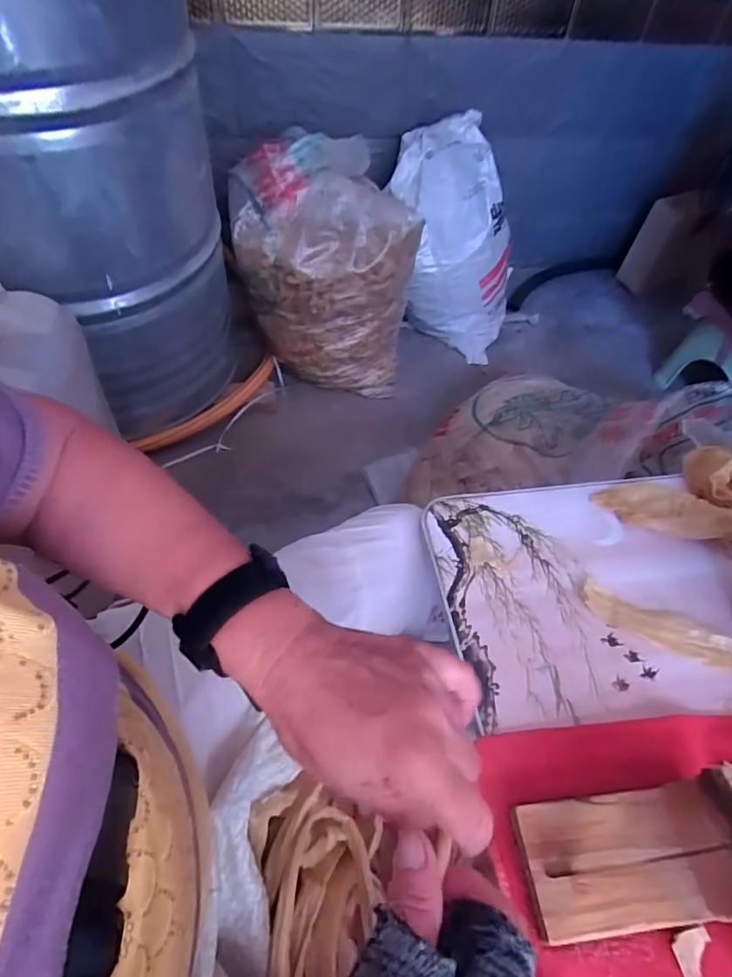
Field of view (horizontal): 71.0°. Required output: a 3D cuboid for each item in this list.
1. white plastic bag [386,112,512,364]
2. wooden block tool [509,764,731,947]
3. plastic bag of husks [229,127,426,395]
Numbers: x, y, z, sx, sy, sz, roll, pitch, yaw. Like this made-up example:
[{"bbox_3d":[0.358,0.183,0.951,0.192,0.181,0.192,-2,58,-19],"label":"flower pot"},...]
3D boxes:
[{"bbox_3d":[0.218,-0.665,1.432,0.271,0.590,0.232,21,49,40],"label":"white plastic bag"},{"bbox_3d":[0.141,0.184,0.257,0.102,0.073,0.060,-3,52,-7],"label":"wooden block tool"},{"bbox_3d":[-0.107,-0.517,1.253,0.392,0.501,0.294,-9,53,-11],"label":"plastic bag of husks"}]

